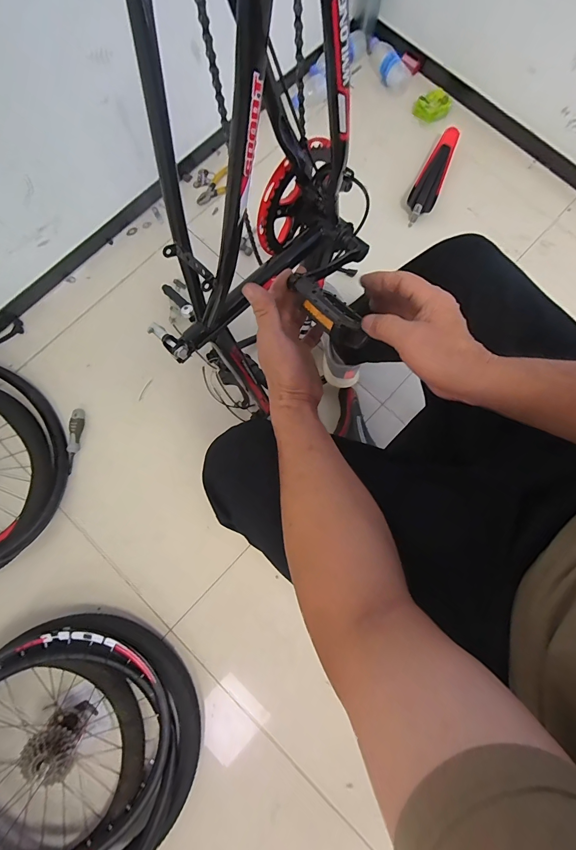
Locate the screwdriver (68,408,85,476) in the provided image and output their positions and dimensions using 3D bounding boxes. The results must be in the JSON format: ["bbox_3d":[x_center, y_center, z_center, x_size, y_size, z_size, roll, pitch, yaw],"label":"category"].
[{"bbox_3d":[-0.552,0.038,0.906,0.027,0.023,0.162,5,79,1],"label":"screwdriver"}]

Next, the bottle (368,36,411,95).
[{"bbox_3d":[0.308,-1.137,1.109,0.077,0.067,0.191,-42,82,-7],"label":"bottle"}]

